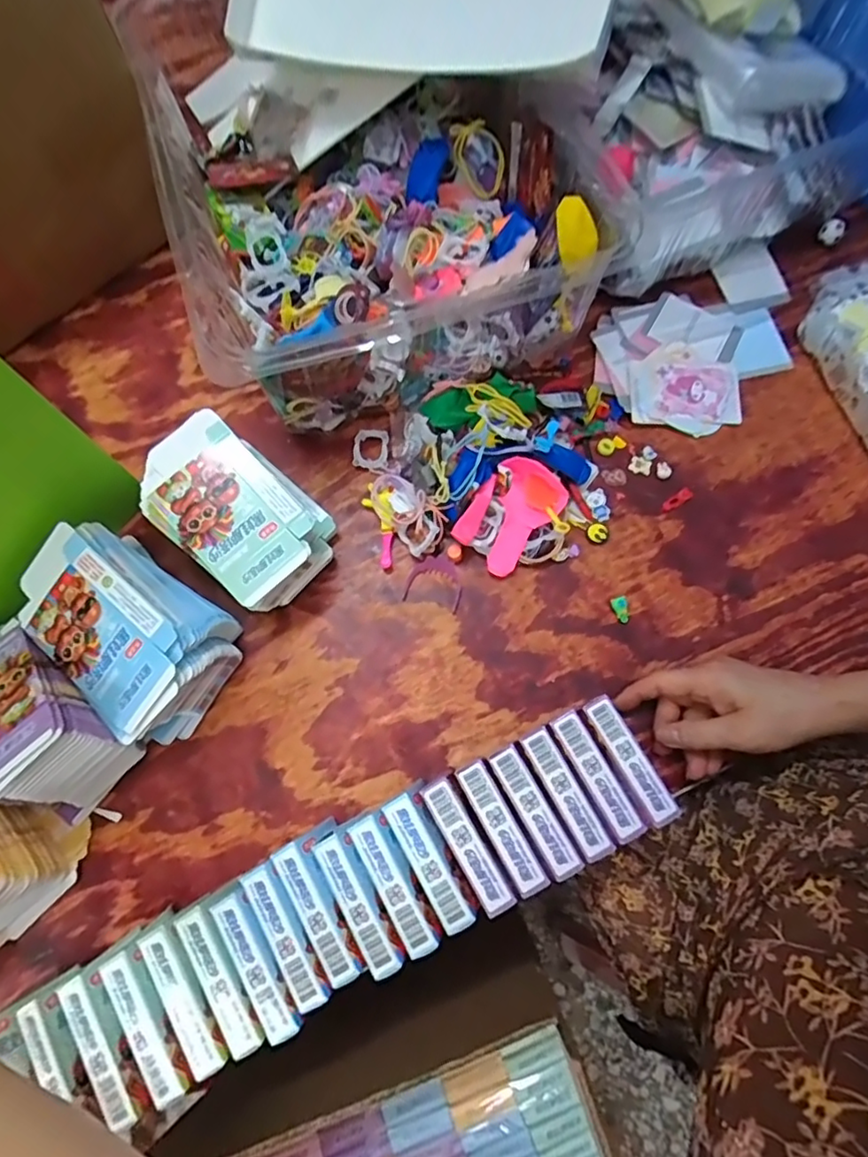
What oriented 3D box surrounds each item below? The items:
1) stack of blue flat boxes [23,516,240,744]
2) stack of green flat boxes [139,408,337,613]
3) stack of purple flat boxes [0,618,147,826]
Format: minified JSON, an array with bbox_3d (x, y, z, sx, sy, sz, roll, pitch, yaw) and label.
[{"bbox_3d":[-0.239,0.042,0.468,0.152,0.089,0.108,37,78,11],"label":"stack of blue flat boxes"},{"bbox_3d":[-0.161,-0.053,0.500,0.144,0.083,0.103,41,79,12],"label":"stack of green flat boxes"},{"bbox_3d":[-0.307,0.102,0.444,0.149,0.105,0.088,43,79,13],"label":"stack of purple flat boxes"}]

